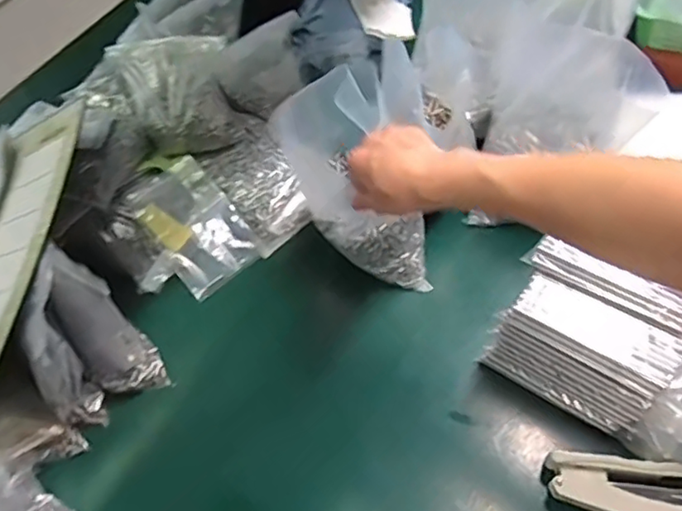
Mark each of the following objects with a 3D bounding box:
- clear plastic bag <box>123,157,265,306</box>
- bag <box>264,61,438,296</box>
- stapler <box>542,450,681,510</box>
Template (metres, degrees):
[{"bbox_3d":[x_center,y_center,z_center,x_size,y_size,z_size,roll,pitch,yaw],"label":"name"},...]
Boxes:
[{"bbox_3d":[-0.171,-0.034,0.718,0.100,0.009,0.147,-38,89,-18],"label":"clear plastic bag"},{"bbox_3d":[0.022,-0.066,0.645,0.099,0.252,0.068,-36,26,-19],"label":"bag"},{"bbox_3d":[0.238,0.200,0.512,0.117,0.028,0.051,7,55,10],"label":"stapler"}]

